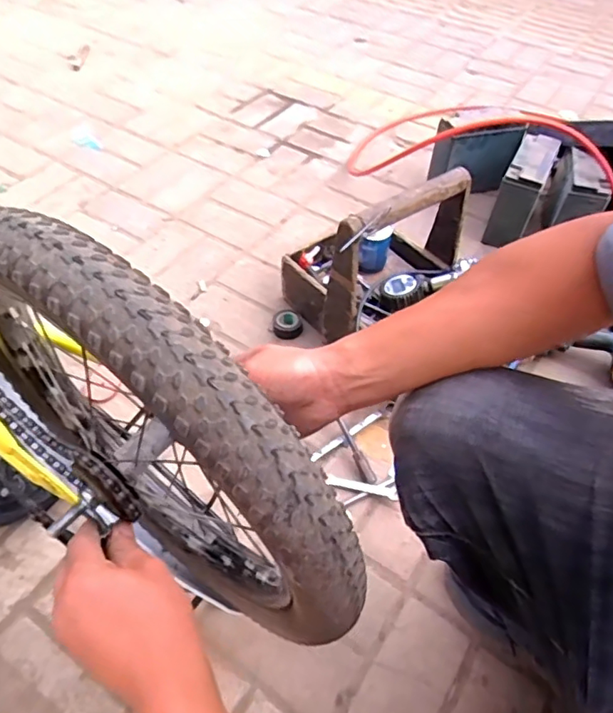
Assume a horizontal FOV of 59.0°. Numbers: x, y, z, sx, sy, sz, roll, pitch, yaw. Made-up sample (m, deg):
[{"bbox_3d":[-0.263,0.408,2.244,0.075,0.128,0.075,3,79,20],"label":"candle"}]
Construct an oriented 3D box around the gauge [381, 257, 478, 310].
[{"bbox_3d":[0.208,-0.128,0.926,0.171,0.029,0.061,-21,55,4],"label":"gauge"}]

